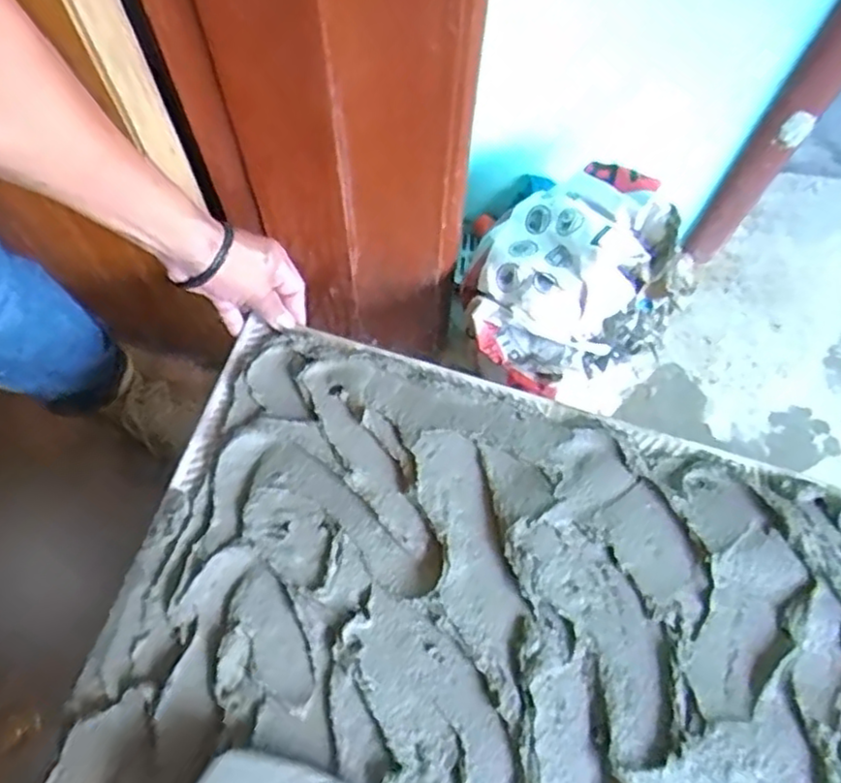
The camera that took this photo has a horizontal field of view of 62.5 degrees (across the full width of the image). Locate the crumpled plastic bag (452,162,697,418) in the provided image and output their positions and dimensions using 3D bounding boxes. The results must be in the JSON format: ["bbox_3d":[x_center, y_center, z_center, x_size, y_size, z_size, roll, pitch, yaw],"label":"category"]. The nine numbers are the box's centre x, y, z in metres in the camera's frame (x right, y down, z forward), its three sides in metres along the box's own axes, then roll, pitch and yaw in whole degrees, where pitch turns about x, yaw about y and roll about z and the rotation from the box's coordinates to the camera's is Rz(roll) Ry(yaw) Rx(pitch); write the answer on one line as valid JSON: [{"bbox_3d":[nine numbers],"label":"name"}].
[{"bbox_3d":[0.174,-0.123,0.771,0.237,0.169,0.227,40,73,13],"label":"crumpled plastic bag"}]

